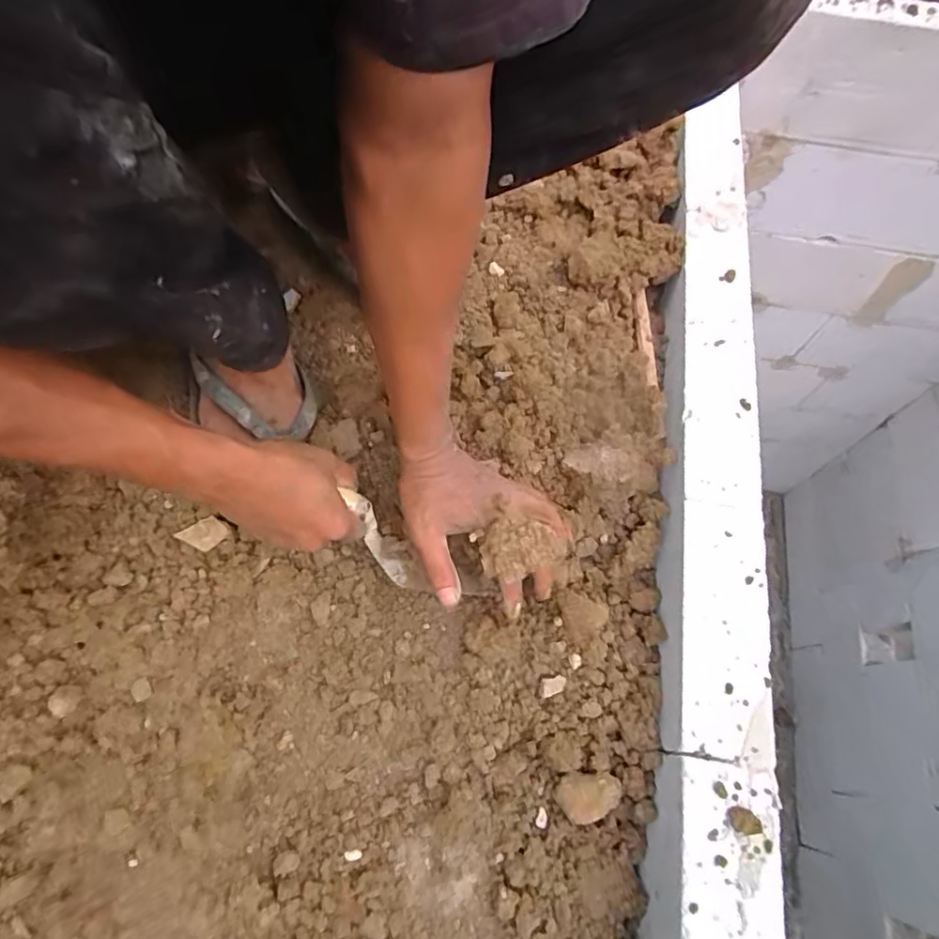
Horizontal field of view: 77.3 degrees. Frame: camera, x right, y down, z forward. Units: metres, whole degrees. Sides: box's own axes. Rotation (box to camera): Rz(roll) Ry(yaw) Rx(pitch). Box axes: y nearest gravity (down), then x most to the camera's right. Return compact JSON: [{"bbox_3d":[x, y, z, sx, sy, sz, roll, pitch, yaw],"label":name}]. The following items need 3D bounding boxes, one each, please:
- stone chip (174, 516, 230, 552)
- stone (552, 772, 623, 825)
[{"bbox_3d":[-0.238,0.057,0.521,0.039,0.009,0.030,-35,71,-16],"label":"stone chip"},{"bbox_3d":[0.101,0.279,0.501,0.055,0.026,0.036,-2,66,-3],"label":"stone"}]

